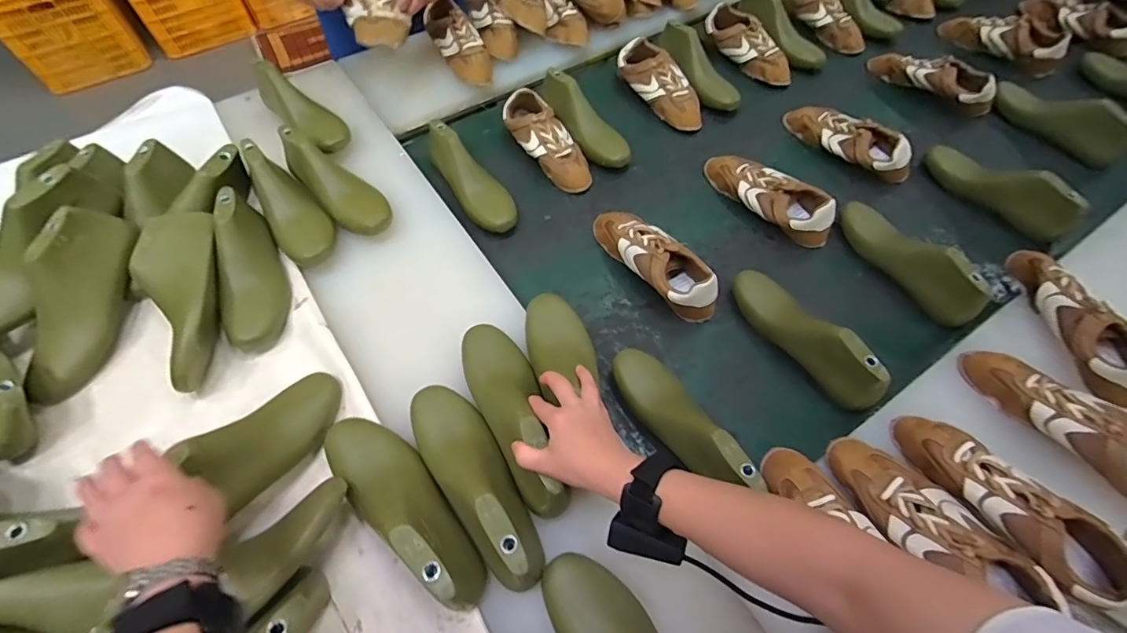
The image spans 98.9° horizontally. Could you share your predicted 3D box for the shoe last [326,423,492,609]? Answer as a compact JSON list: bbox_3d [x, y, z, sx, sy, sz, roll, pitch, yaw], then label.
[{"bbox_3d":[-0.168,0.191,0.504,0.244,0.087,0.071,40,69,21],"label":"shoe last"}]

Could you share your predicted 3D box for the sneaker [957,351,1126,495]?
[{"bbox_3d":[0.607,0.118,0.569,0.083,0.078,0.227,-33,65,-16],"label":"sneaker"}]

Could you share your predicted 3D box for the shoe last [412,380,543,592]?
[{"bbox_3d":[-0.096,0.174,0.522,0.078,0.087,0.241,-29,64,-14],"label":"shoe last"}]

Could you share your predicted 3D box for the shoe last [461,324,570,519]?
[{"bbox_3d":[-0.058,0.104,0.553,0.074,0.076,0.238,-21,55,-10],"label":"shoe last"}]

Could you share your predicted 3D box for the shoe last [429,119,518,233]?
[{"bbox_3d":[-0.154,-0.239,0.810,0.079,0.083,0.230,-29,64,-14],"label":"shoe last"}]

